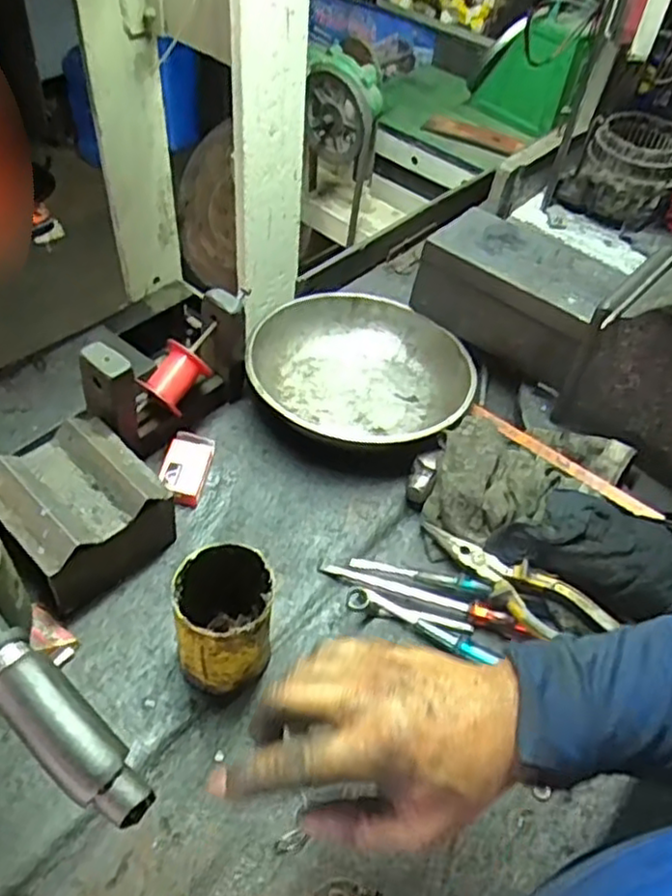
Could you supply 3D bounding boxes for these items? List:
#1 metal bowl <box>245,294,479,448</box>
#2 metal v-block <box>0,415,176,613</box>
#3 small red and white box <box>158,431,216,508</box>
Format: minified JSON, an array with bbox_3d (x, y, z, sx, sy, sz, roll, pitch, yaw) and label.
[{"bbox_3d":[0.029,-0.079,0.768,0.234,0.066,0.234,3,49,-3],"label":"metal bowl"},{"bbox_3d":[-0.217,0.059,0.603,0.121,0.095,0.129,-34,60,-30],"label":"metal v-block"},{"bbox_3d":[-0.148,0.019,0.684,0.044,0.011,0.075,18,56,-10],"label":"small red and white box"}]

